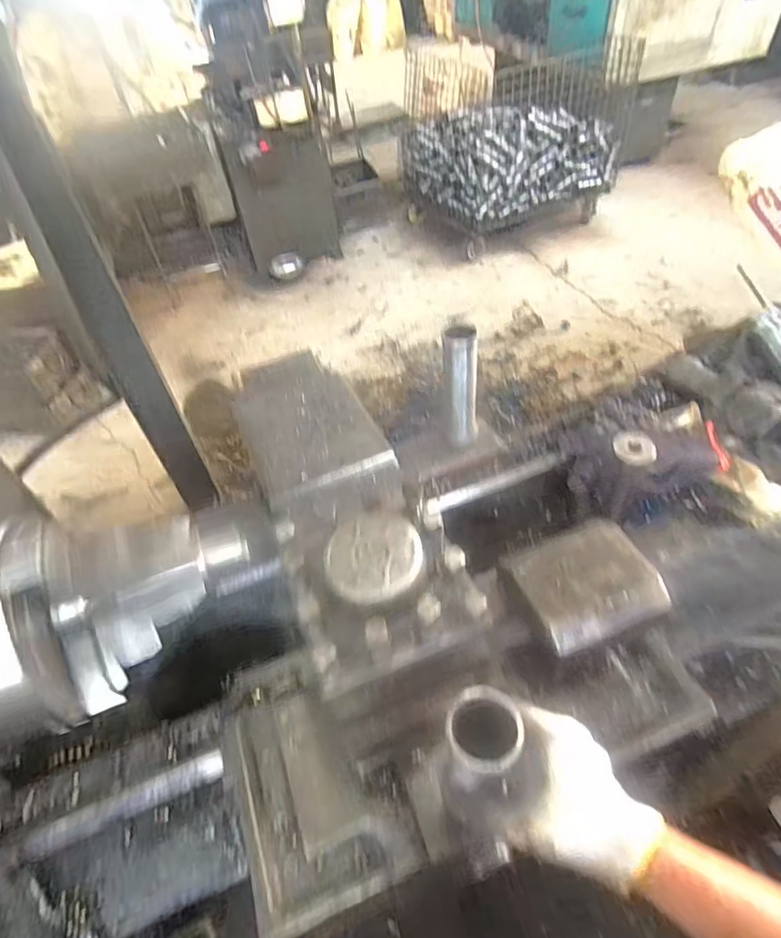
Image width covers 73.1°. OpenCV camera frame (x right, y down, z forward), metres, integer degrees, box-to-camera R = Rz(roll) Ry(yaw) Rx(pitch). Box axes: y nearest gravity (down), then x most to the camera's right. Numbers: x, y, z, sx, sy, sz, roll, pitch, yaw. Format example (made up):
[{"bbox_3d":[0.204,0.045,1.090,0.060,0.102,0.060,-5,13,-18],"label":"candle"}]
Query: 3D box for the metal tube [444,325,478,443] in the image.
[{"bbox_3d":[0.103,-0.118,0.768,0.053,0.181,0.048,3,49,9],"label":"metal tube"}]

